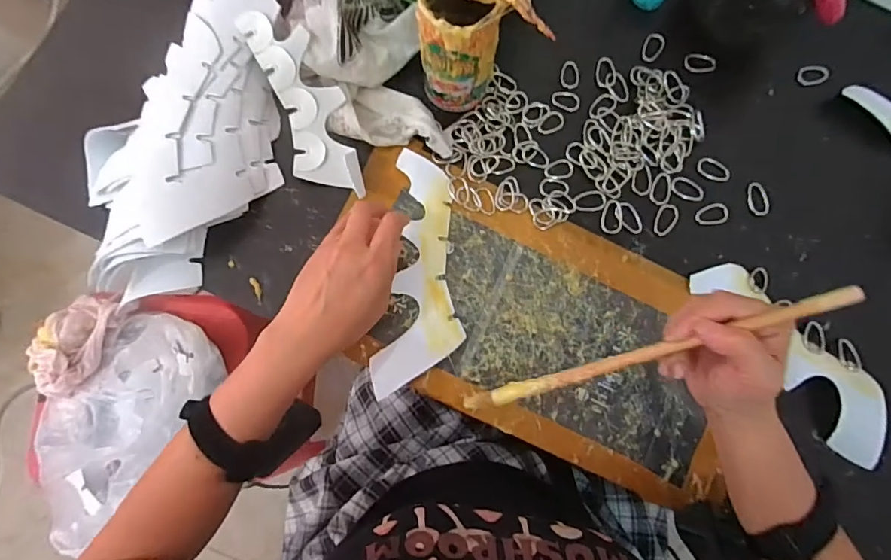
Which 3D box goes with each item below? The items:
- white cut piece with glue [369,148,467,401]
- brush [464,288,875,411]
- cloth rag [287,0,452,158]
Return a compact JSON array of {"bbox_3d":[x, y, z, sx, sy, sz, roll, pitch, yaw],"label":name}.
[{"bbox_3d":[-0.020,-0.008,0.450,0.074,0.015,0.224,5,79,-4],"label":"white cut piece with glue"},{"bbox_3d":[0.137,0.056,0.345,0.271,0.015,0.012,-22,86,21],"label":"brush"},{"bbox_3d":[-0.078,-0.206,0.450,0.120,0.057,0.196,-16,83,-7],"label":"cloth rag"}]

